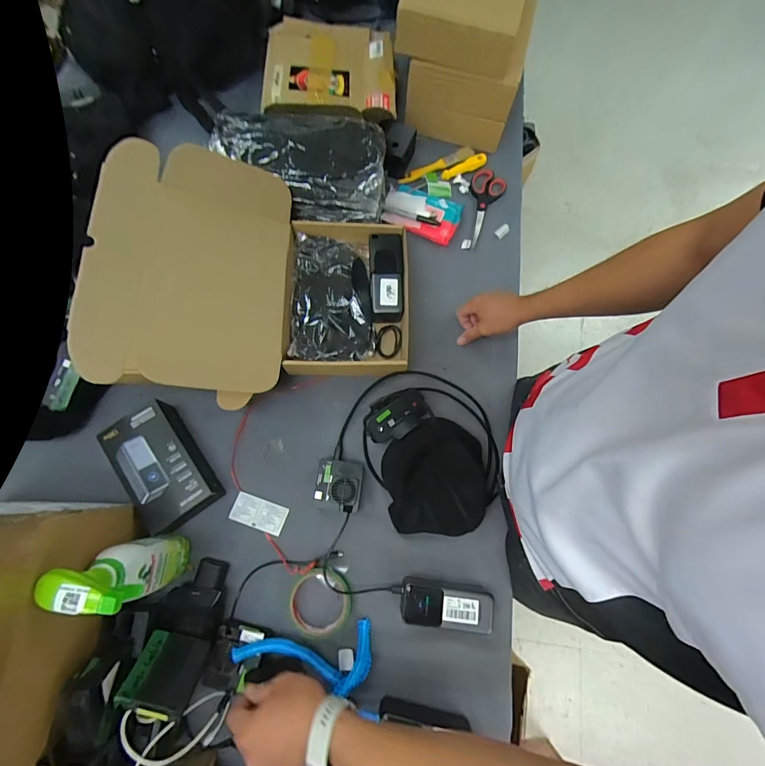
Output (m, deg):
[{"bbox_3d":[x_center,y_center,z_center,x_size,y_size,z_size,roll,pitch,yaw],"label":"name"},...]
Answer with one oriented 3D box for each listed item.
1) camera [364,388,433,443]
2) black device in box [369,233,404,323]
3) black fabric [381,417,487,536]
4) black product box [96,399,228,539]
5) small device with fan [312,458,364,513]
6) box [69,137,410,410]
[{"bbox_3d":[0.022,0.055,0.637,0.107,0.038,0.070,-24,77,-7],"label":"camera"},{"bbox_3d":[0.006,-0.193,0.693,0.063,0.045,0.157,-1,75,-1],"label":"black device in box"},{"bbox_3d":[0.082,0.149,0.613,0.154,0.041,0.174,-8,76,-3],"label":"black fabric"},{"bbox_3d":[-0.343,0.131,0.592,0.107,0.050,0.187,-34,78,-9],"label":"black product box"},{"bbox_3d":[-0.069,0.163,0.602,0.072,0.040,0.079,7,75,1],"label":"small device with fan"},{"bbox_3d":[-0.180,-0.150,0.613,0.429,0.202,0.354,5,75,0],"label":"box"}]

